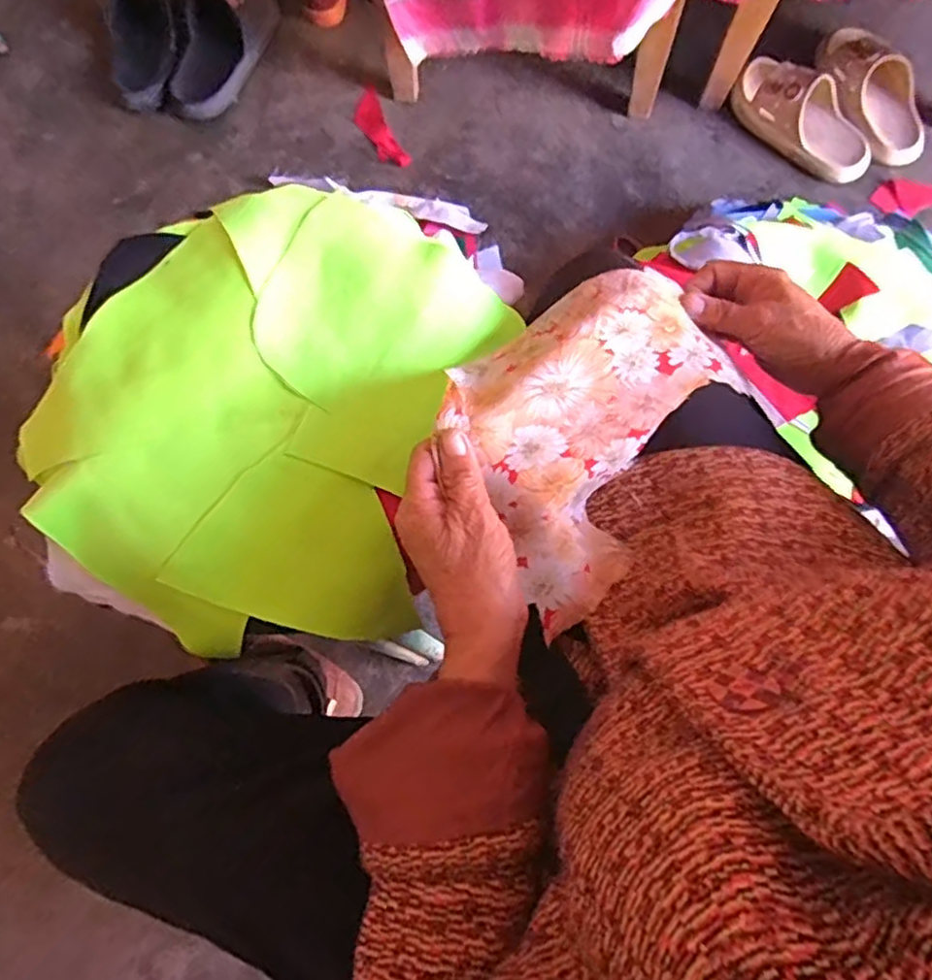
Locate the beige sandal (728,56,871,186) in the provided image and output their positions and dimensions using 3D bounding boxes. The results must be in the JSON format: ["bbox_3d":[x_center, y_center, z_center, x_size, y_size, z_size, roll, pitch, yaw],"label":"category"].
[{"bbox_3d":[0.475,-0.523,0.937,0.217,0.063,0.085,41,82,9],"label":"beige sandal"}]

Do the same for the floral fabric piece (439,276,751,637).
[{"bbox_3d":[0.084,-0.043,0.404,0.206,0.063,0.157,-39,80,-6],"label":"floral fabric piece"}]

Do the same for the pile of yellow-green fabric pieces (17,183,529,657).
[{"bbox_3d":[-0.141,-0.065,0.446,0.279,0.029,0.312,18,79,5],"label":"pile of yellow-green fabric pieces"}]

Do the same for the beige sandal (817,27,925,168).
[{"bbox_3d":[0.574,-0.562,0.944,0.104,0.063,0.214,-21,78,-3],"label":"beige sandal"}]

